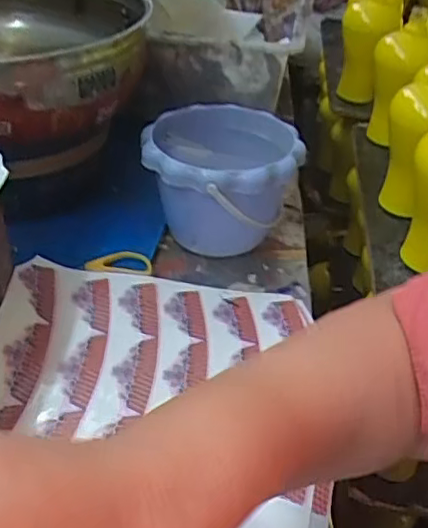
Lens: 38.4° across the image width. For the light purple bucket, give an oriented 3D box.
[{"bbox_3d":[0.008,-0.079,0.627,0.147,0.113,0.160,4,37,-3],"label":"light purple bucket"}]

